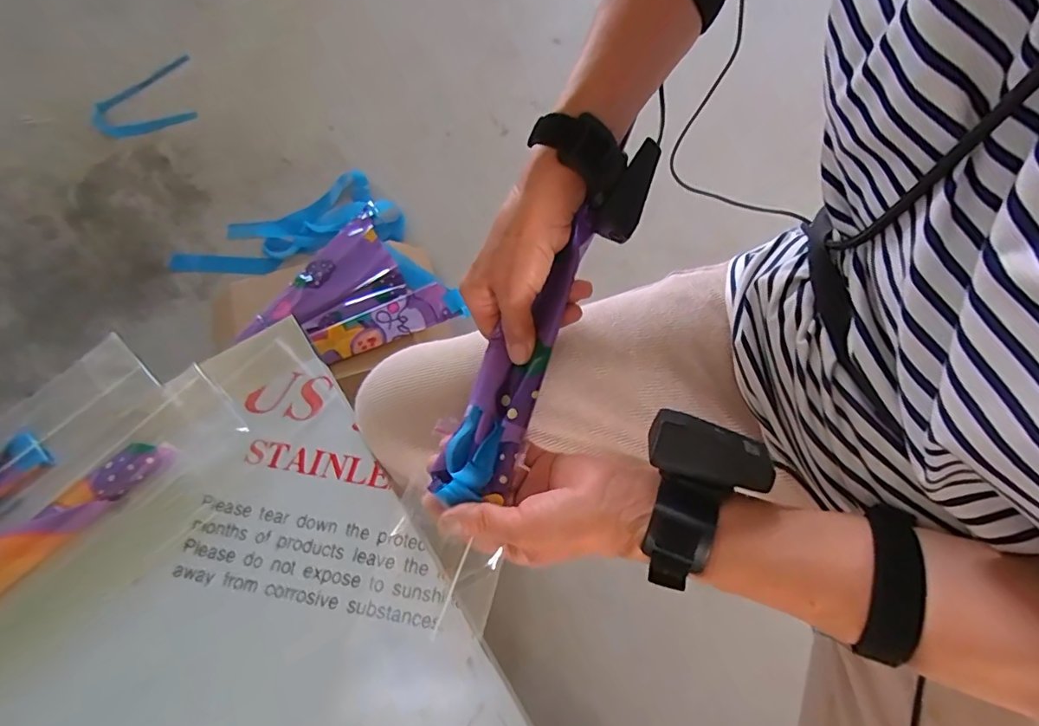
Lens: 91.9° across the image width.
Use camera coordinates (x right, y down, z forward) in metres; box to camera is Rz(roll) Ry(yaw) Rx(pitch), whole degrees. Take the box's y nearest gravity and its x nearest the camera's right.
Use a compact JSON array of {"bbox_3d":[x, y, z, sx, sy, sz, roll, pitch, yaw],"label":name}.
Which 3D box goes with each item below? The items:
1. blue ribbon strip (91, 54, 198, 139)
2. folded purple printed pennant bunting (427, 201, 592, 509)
[{"bbox_3d":[-0.945,-0.681,1.254,0.221,0.054,0.230,-18,69,-6],"label":"blue ribbon strip"},{"bbox_3d":[0.002,-0.002,0.375,0.061,0.033,0.222,25,85,11],"label":"folded purple printed pennant bunting"}]

